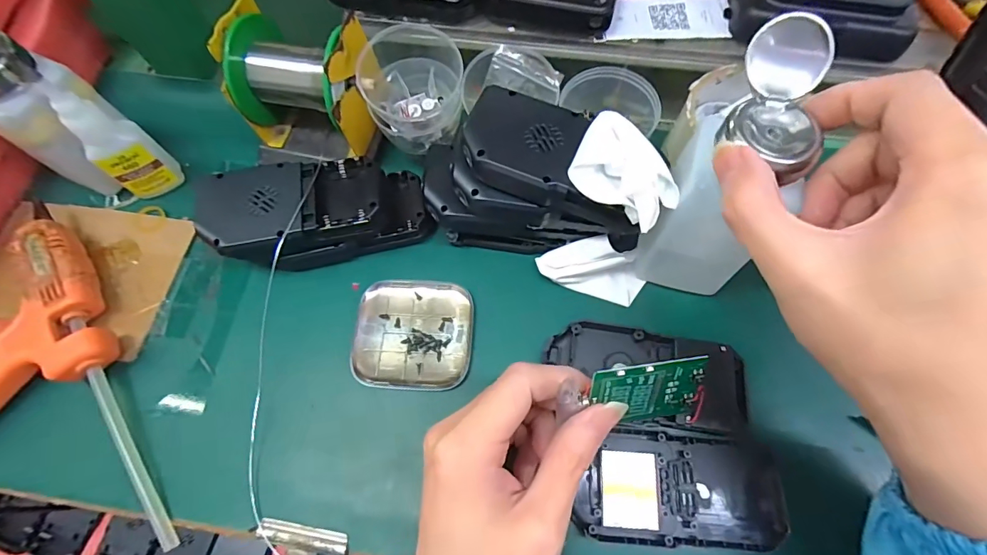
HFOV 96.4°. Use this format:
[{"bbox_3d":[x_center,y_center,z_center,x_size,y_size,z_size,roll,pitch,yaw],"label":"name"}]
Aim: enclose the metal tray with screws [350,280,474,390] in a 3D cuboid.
[{"bbox_3d":[-0.051,0.035,0.281,0.074,0.010,0.070,0,68,2],"label":"metal tray with screws"}]

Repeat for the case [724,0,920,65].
[{"bbox_3d":[0.209,-0.170,0.278,0.105,0.026,0.040,15,69,8],"label":"case"}]

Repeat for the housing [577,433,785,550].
[{"bbox_3d":[0.102,0.117,0.243,0.106,0.012,0.053,3,68,3],"label":"housing"}]

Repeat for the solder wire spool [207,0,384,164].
[{"bbox_3d":[-0.128,-0.135,0.316,0.099,0.080,0.082,10,70,6],"label":"solder wire spool"}]

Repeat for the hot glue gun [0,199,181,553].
[{"bbox_3d":[-0.282,0.068,0.256,0.113,0.035,0.236,-28,70,-9],"label":"hot glue gun"}]

